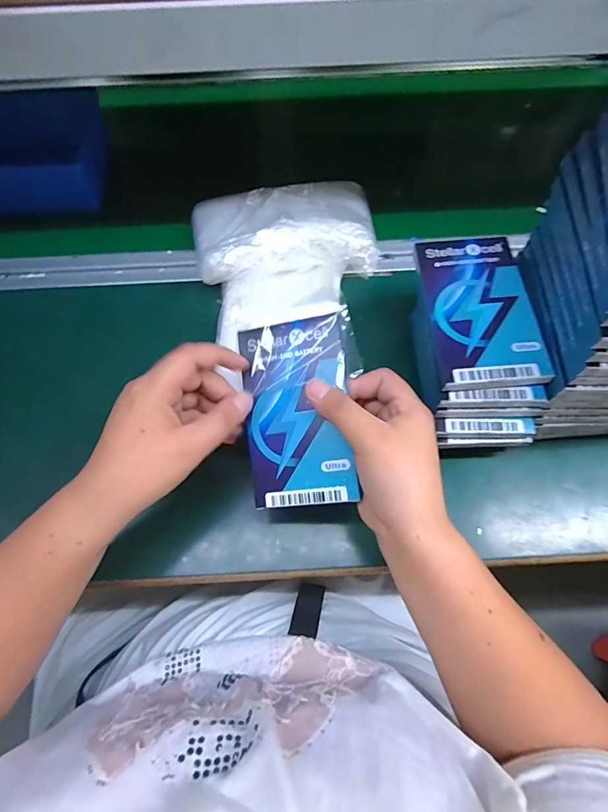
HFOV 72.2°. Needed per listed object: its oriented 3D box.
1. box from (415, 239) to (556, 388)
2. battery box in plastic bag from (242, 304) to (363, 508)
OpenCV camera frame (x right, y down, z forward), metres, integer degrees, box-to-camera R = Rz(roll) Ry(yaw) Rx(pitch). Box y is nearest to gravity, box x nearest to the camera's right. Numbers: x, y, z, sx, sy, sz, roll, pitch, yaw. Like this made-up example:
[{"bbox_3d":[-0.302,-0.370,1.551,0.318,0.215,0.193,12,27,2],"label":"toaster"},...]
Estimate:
[{"bbox_3d":[0.135,-0.076,0.326,0.076,0.014,0.133,-3,67,-1],"label":"box"},{"bbox_3d":[-0.002,0.005,0.301,0.083,0.007,0.132,-6,85,14],"label":"battery box in plastic bag"}]

